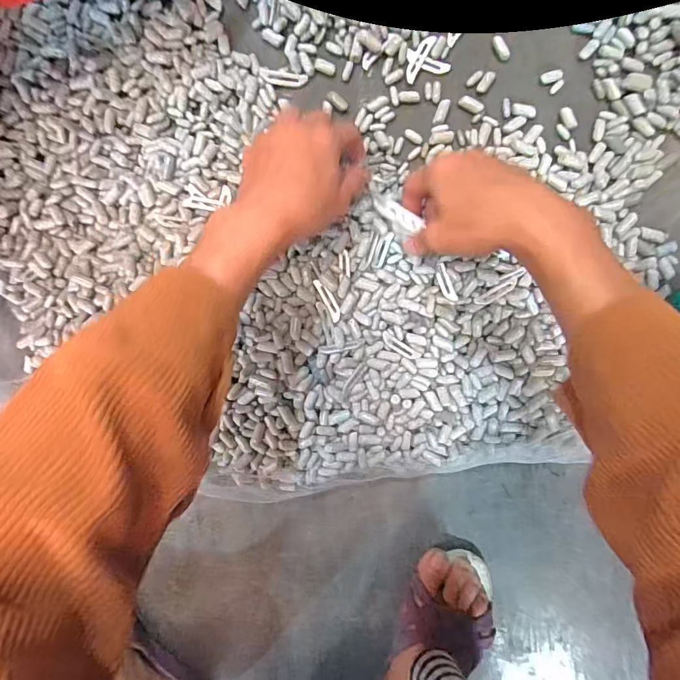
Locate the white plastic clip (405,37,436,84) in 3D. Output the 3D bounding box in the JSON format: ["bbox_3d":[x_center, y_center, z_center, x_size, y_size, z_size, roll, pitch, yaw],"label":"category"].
[{"bbox_3d":[0.065,-0.240,0.375,0.016,0.004,0.039,31,98,-2],"label":"white plastic clip"}]

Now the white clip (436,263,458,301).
[{"bbox_3d":[0.091,-0.049,0.380,0.010,0.004,0.034,-24,96,6],"label":"white clip"}]

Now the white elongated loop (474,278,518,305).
[{"bbox_3d":[0.136,-0.041,0.385,0.038,0.006,0.011,-30,96,21],"label":"white elongated loop"}]

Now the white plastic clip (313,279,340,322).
[{"bbox_3d":[-0.010,-0.035,0.383,0.010,0.004,0.039,-27,96,6],"label":"white plastic clip"}]

